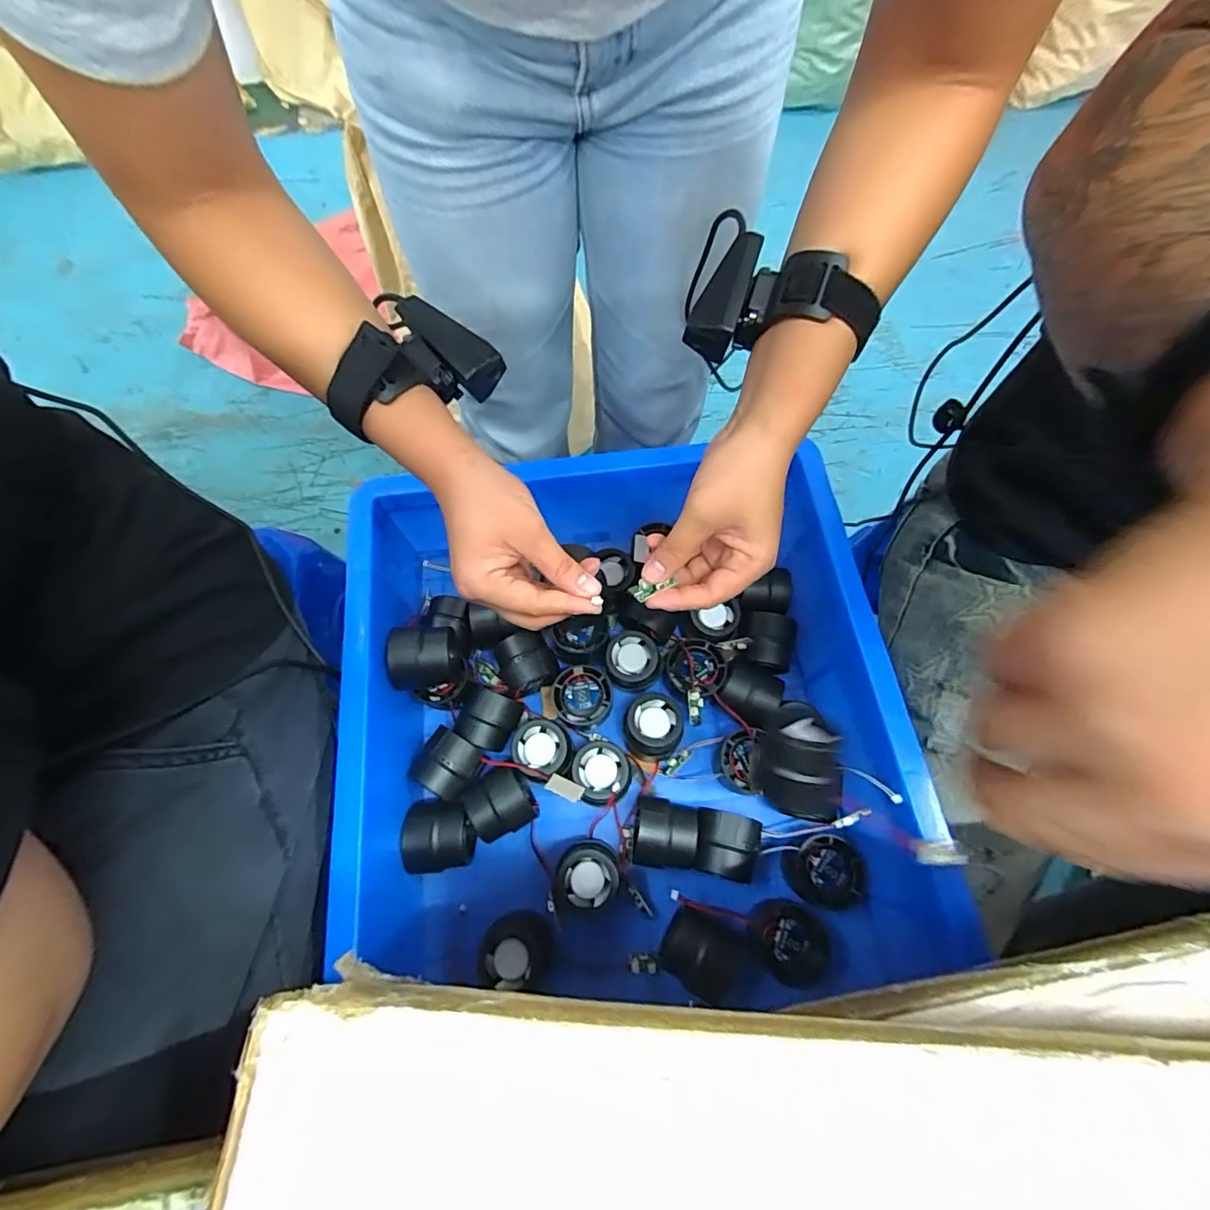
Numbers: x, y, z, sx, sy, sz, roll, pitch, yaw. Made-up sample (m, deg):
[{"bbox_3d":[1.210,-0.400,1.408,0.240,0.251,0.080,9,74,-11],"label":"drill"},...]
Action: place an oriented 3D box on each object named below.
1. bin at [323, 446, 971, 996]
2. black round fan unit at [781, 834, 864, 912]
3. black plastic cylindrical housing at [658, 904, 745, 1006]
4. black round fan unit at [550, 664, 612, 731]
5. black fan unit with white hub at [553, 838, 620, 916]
[{"bbox_3d":[0.009,0.102,0.432,0.417,0.129,0.419,-4,69,-2],"label":"bin"},{"bbox_3d":[0.174,0.214,0.421,0.047,0.050,0.050,0,69,0],"label":"black round fan unit"},{"bbox_3d":[0.072,0.266,0.398,0.052,0.045,0.054,22,70,8],"label":"black plastic cylindrical housing"},{"bbox_3d":[-0.021,0.085,0.475,0.051,0.045,0.050,40,74,14],"label":"black round fan unit"},{"bbox_3d":[-0.015,0.220,0.419,0.051,0.036,0.054,0,69,0],"label":"black fan unit with white hub"}]

